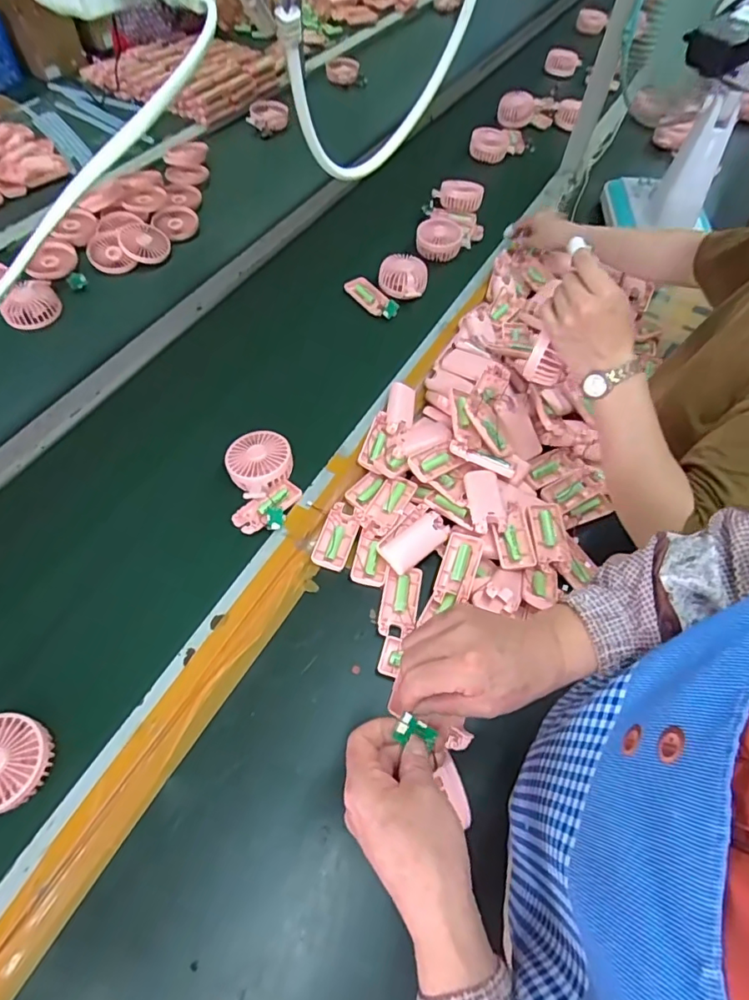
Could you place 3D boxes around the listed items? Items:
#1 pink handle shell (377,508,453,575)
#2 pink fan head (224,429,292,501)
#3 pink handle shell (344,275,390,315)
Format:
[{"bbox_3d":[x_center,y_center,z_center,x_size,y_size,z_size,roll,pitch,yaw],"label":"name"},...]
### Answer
[{"bbox_3d":[0.051,0.051,0.685,0.093,0.025,0.049,-35,69,-23],"label":"pink handle shell"},{"bbox_3d":[-0.159,-0.050,0.726,0.087,0.042,0.081,3,59,-5],"label":"pink fan head"},{"bbox_3d":[-0.012,-0.375,0.964,0.043,0.018,0.097,-43,73,3],"label":"pink handle shell"}]

